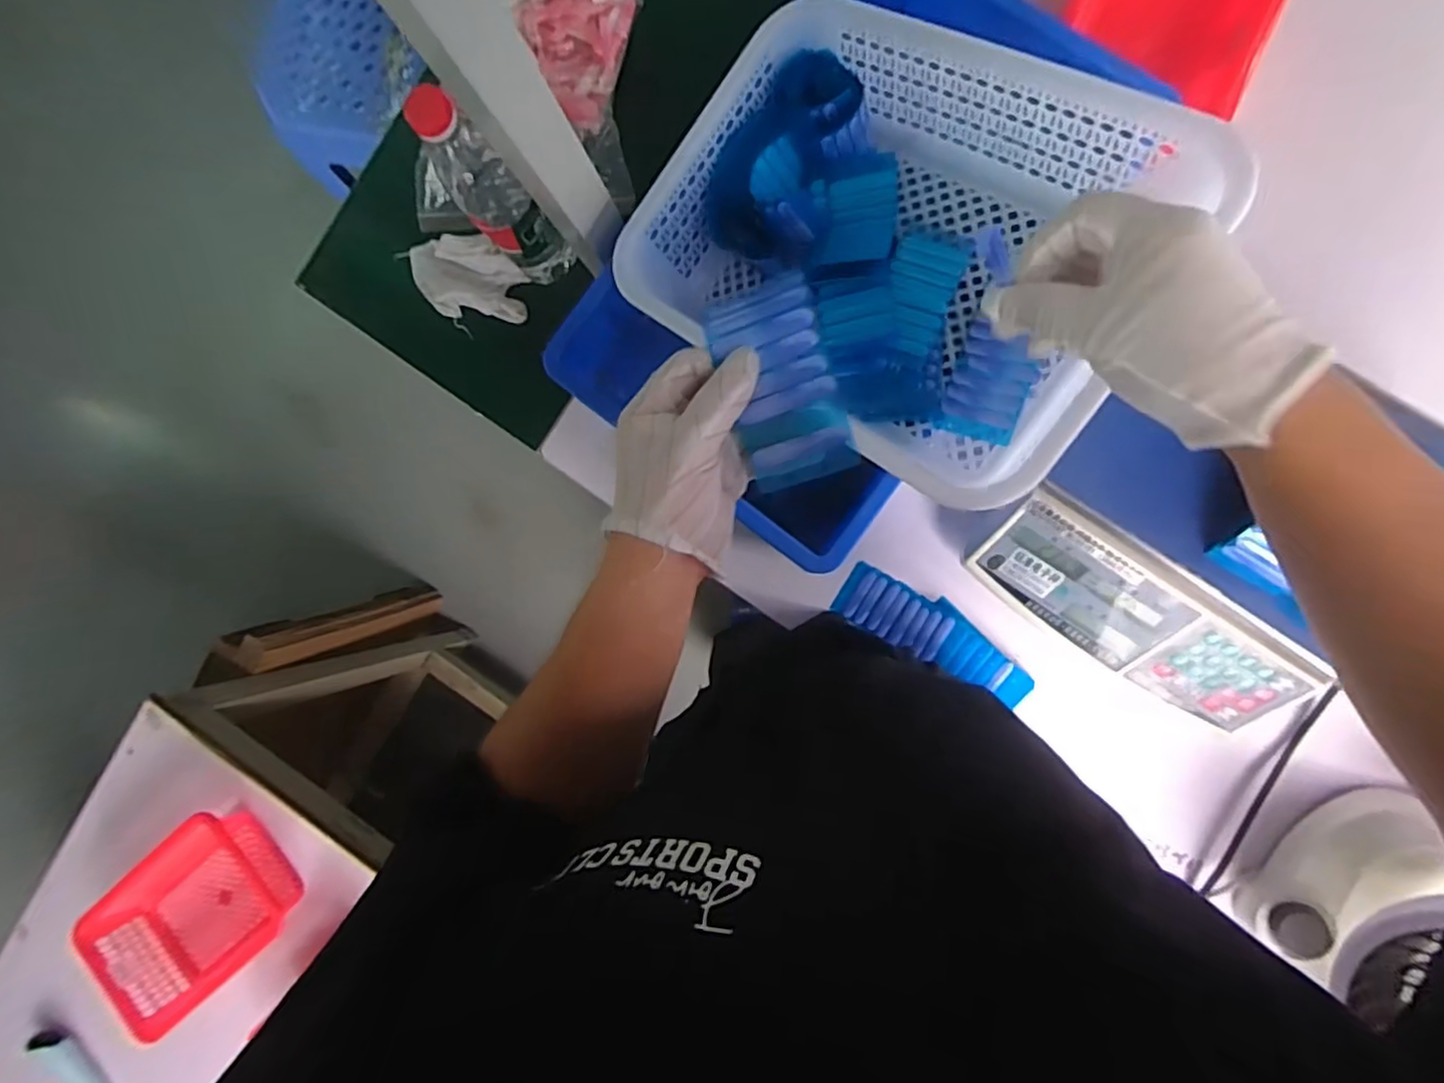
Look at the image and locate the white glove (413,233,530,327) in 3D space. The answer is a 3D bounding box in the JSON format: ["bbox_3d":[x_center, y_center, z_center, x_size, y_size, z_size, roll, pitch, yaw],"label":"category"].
[{"bbox_3d":[-0.269,-0.268,0.667,0.132,0.040,0.077,10,91,8],"label":"white glove"}]

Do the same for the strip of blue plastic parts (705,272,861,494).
[{"bbox_3d":[0.031,-0.077,0.327,0.055,0.013,0.099,-15,109,7],"label":"strip of blue plastic parts"}]

